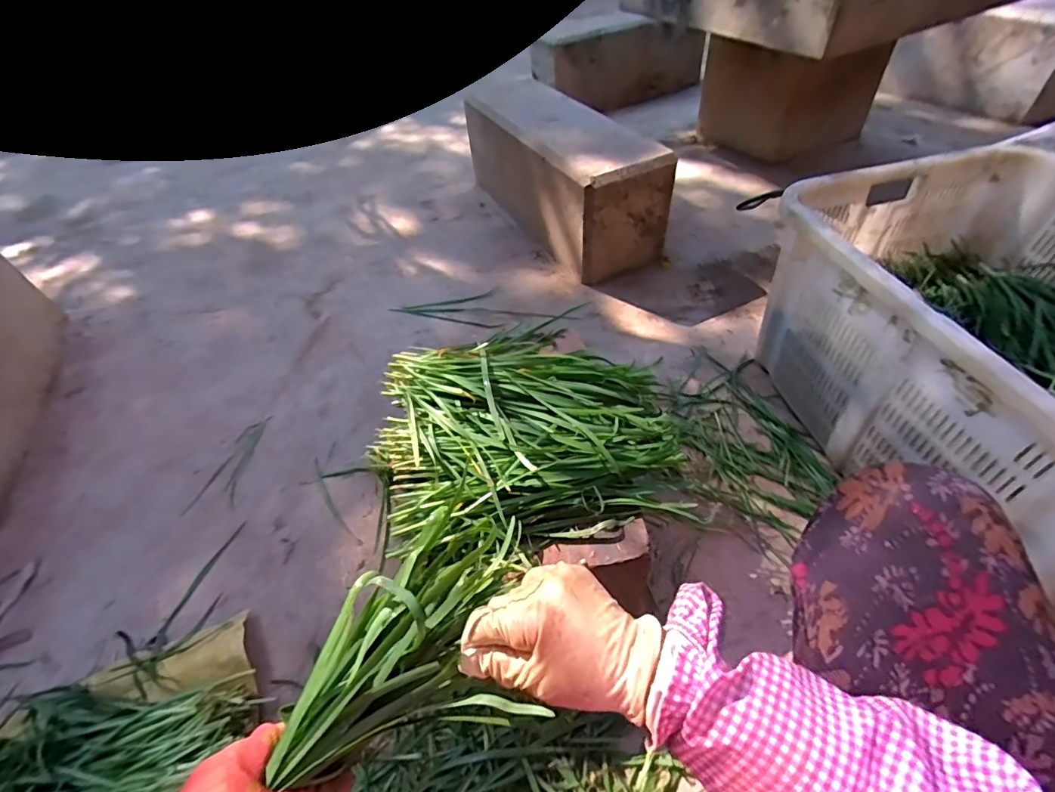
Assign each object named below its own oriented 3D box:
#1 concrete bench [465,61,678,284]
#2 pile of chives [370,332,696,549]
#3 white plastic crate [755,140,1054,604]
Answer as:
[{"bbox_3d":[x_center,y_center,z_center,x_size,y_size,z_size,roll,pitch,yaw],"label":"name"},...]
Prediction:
[{"bbox_3d":[0.087,-0.632,1.330,0.249,0.281,0.693,-24,51,-14],"label":"concrete bench"},{"bbox_3d":[0.004,0.019,0.650,0.379,0.080,0.356,-5,49,3],"label":"pile of chives"},{"bbox_3d":[0.676,-0.046,0.661,0.441,0.354,0.620,-13,49,-5],"label":"white plastic crate"}]

